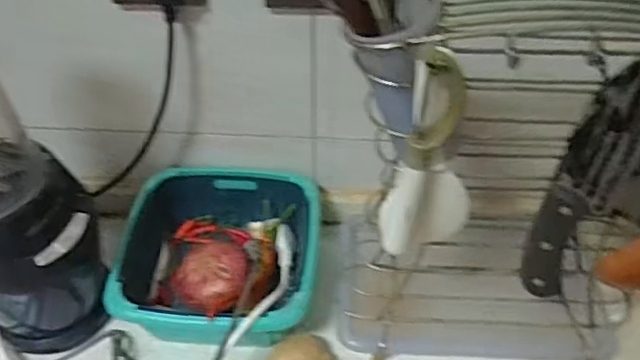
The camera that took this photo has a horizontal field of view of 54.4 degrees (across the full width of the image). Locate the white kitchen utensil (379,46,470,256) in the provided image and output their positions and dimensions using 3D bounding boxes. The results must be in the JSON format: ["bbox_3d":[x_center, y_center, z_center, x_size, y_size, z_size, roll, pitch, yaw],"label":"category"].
[{"bbox_3d":[0.076,-0.007,0.416,0.053,0.166,0.050,17,49,15],"label":"white kitchen utensil"}]

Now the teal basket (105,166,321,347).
[{"bbox_3d":[-0.108,0.089,0.669,0.207,0.079,0.211,3,47,3],"label":"teal basket"}]

